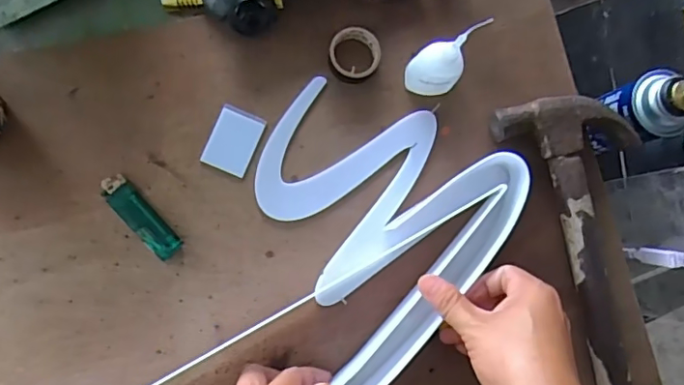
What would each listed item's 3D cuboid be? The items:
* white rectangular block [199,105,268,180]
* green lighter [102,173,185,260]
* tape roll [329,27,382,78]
[{"bbox_3d":[-0.092,-0.044,0.467,0.039,0.004,0.054,22,84,-6],"label":"white rectangular block"},{"bbox_3d":[-0.165,0.020,0.450,0.023,0.013,0.078,-41,92,-8],"label":"green lighter"},{"bbox_3d":[0.011,-0.120,0.477,0.044,0.018,0.044,0,86,-7],"label":"tape roll"}]

